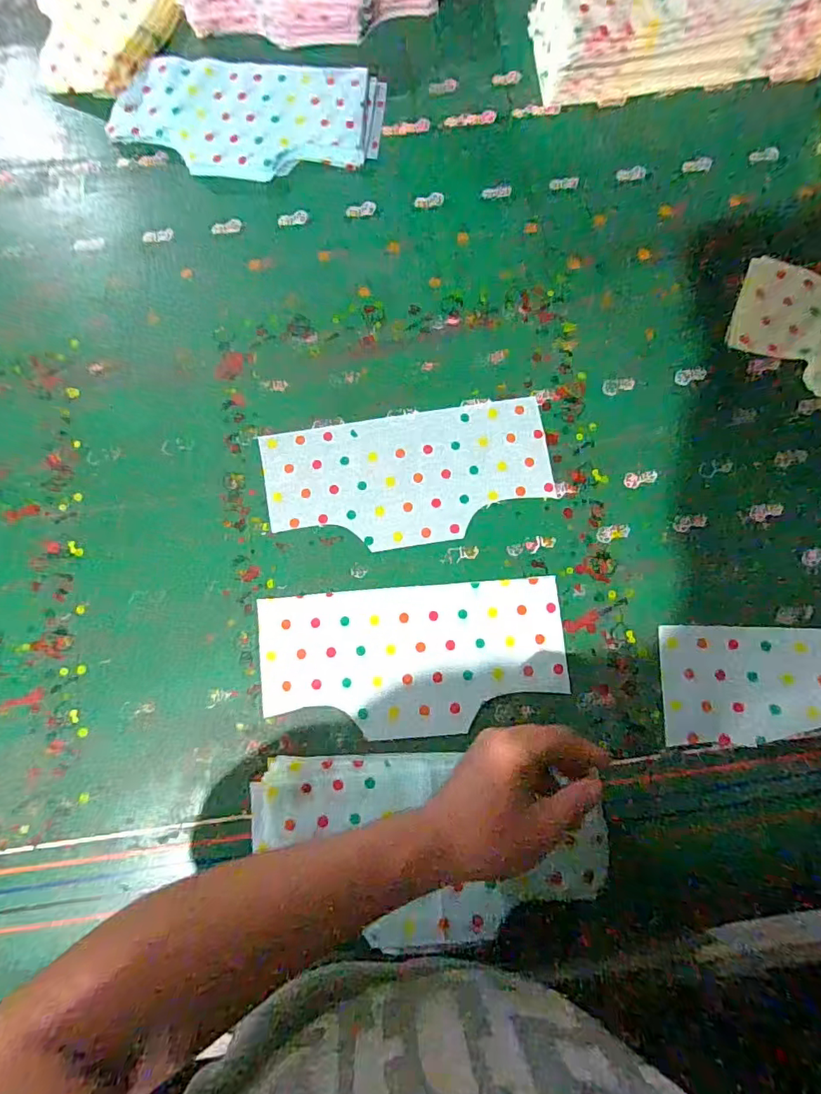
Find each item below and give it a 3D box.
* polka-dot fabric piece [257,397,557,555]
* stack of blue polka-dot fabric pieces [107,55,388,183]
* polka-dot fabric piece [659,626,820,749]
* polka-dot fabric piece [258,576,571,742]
[{"bbox_3d":[-0.002,-0.068,0.503,0.279,0.004,0.133,-8,79,0],"label":"polka-dot fabric piece"},{"bbox_3d":[-0.185,-0.487,0.577,0.295,0.021,0.154,5,79,2],"label":"stack of blue polka-dot fabric pieces"},{"bbox_3d":[0.370,0.116,0.452,0.271,0.018,0.105,-8,79,9],"label":"polka-dot fabric piece"},{"bbox_3d":[0.003,0.105,0.469,0.277,0.006,0.132,-5,79,0],"label":"polka-dot fabric piece"}]

